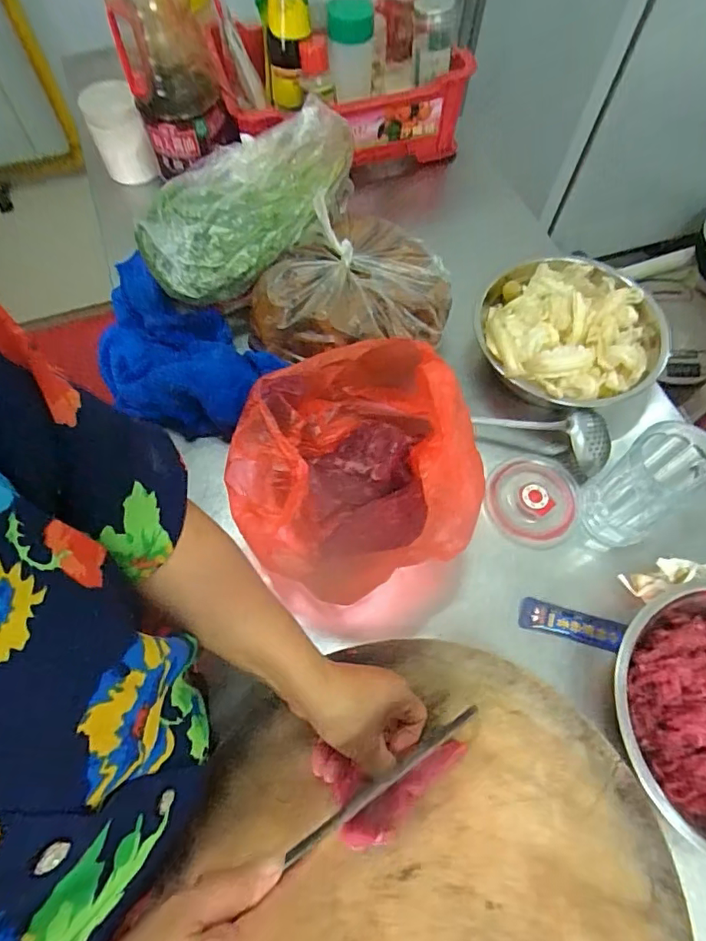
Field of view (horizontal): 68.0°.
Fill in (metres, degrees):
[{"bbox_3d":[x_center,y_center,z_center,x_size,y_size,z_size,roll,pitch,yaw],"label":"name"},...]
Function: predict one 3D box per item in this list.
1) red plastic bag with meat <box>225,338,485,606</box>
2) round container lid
[{"bbox_3d":[-0.010,-0.012,0.483,0.215,0.164,0.237,-17,66,-8],"label":"red plastic bag with meat"},{"bbox_3d":[0.193,0.032,0.564,0.096,0.014,0.102,0,65,0],"label":"round container lid"}]

